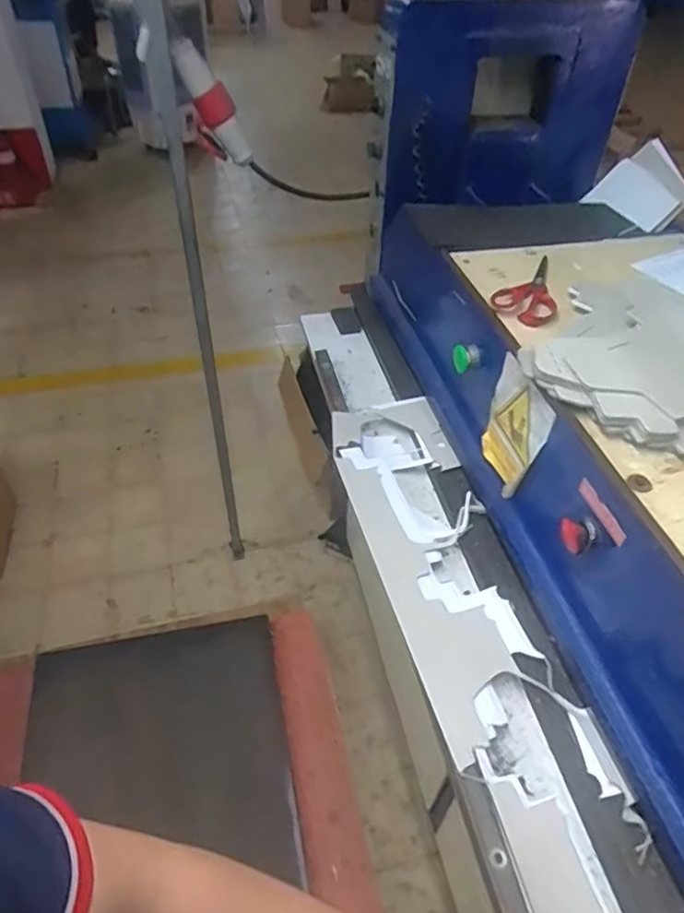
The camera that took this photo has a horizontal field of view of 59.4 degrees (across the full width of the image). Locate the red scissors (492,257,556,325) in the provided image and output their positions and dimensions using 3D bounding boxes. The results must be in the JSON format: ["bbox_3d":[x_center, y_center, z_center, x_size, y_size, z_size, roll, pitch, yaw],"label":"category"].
[{"bbox_3d":[0.269,-0.241,0.857,0.085,0.006,0.207,17,44,14],"label":"red scissors"}]

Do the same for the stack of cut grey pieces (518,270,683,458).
[{"bbox_3d":[0.378,-0.139,0.734,0.243,0.032,0.347,27,47,23],"label":"stack of cut grey pieces"}]

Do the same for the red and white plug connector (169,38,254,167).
[{"bbox_3d":[-0.246,-0.650,1.136,0.088,0.088,0.340,8,-1,4],"label":"red and white plug connector"}]

